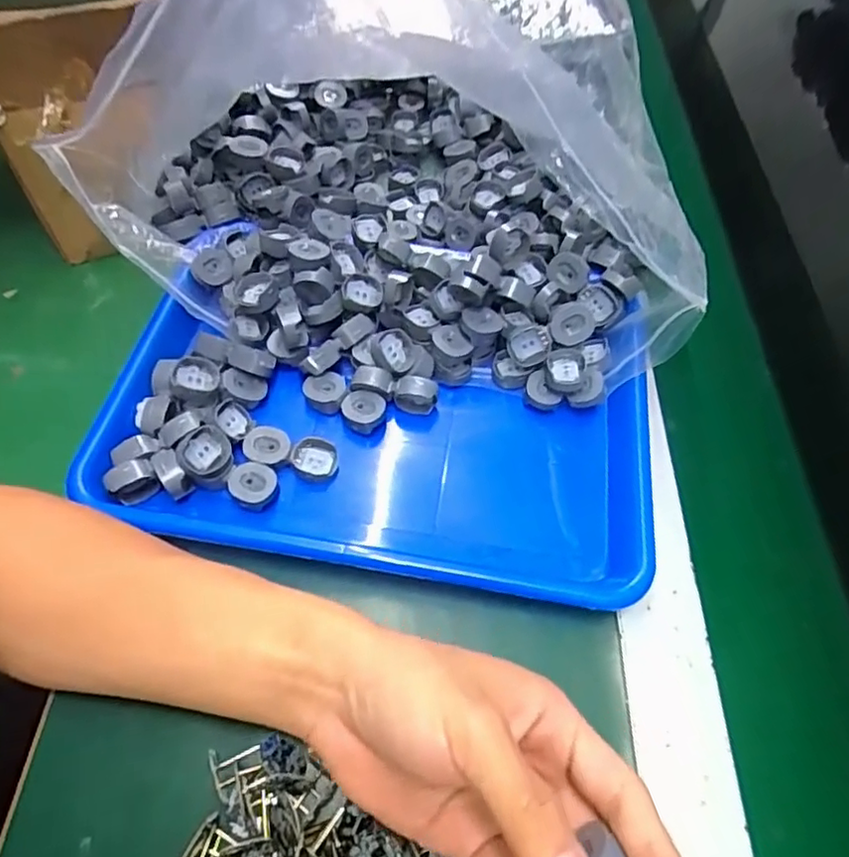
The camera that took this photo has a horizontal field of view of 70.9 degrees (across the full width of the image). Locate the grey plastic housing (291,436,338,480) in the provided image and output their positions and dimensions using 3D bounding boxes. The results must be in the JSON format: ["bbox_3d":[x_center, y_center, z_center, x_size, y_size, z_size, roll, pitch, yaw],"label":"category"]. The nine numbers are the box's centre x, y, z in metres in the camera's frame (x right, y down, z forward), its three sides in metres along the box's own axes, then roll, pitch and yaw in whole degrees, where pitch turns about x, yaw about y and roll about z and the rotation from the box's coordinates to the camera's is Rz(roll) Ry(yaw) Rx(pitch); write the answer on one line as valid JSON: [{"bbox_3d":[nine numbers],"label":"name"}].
[{"bbox_3d":[-0.068,0.019,0.371,0.027,0.012,0.026,1,58,-2],"label":"grey plastic housing"}]

